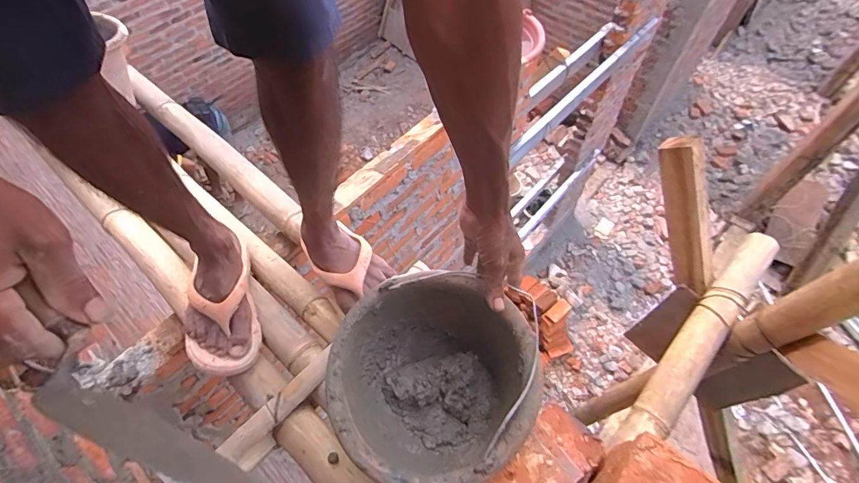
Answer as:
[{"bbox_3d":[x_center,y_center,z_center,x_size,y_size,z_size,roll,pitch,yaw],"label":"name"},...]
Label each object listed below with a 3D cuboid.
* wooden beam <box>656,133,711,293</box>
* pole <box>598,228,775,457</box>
[{"bbox_3d":[0.453,-0.037,0.741,0.039,0.310,0.075,-35,31,-18],"label":"wooden beam"},{"bbox_3d":[0.482,0.154,0.724,0.075,0.054,0.499,40,67,23],"label":"pole"}]

